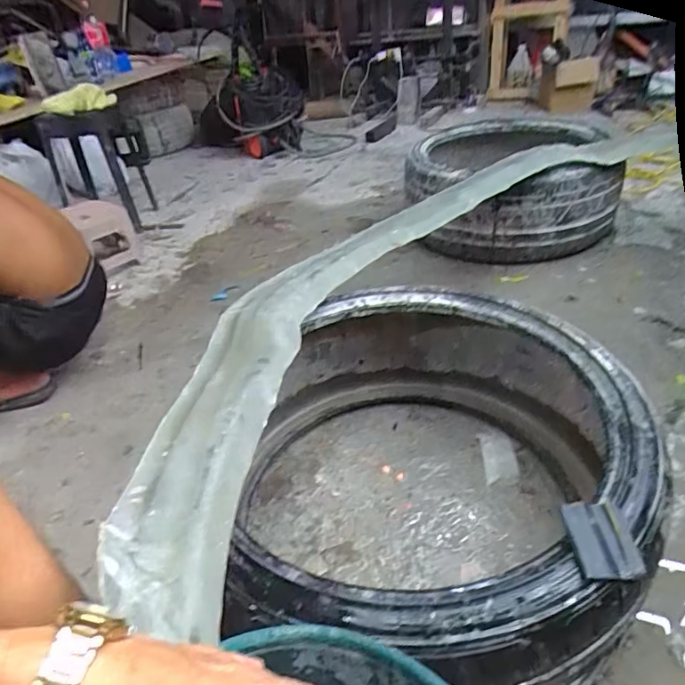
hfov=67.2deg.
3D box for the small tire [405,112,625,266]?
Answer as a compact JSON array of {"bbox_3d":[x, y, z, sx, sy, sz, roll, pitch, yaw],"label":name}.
[{"bbox_3d":[0.506,-0.508,1.666,0.587,0.262,0.698,-2,35,6],"label":"small tire"}]

